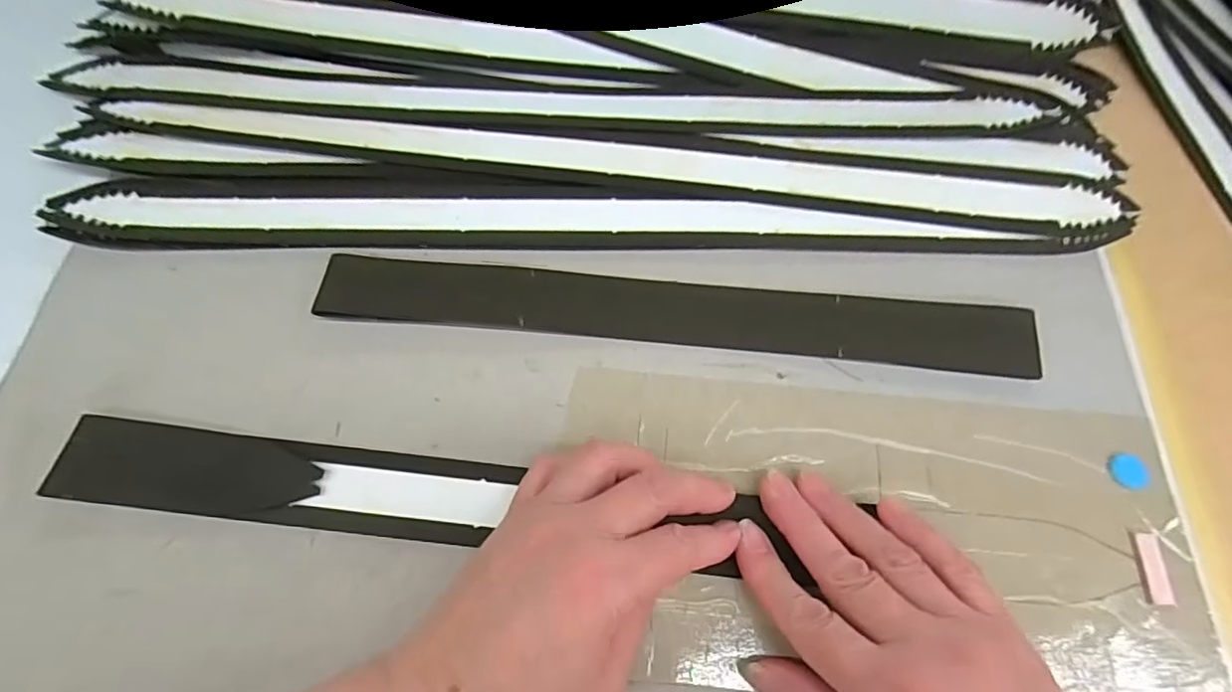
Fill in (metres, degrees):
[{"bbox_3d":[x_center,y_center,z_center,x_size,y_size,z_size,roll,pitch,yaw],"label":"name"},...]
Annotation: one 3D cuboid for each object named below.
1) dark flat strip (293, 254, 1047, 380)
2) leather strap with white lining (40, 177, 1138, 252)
[{"bbox_3d":[0.035,-0.016,0.296,0.354,0.007,0.037,4,66,-2],"label":"dark flat strip"},{"bbox_3d":[0.000,-0.069,0.311,0.551,0.013,0.039,0,68,-3],"label":"leather strap with white lining"}]

